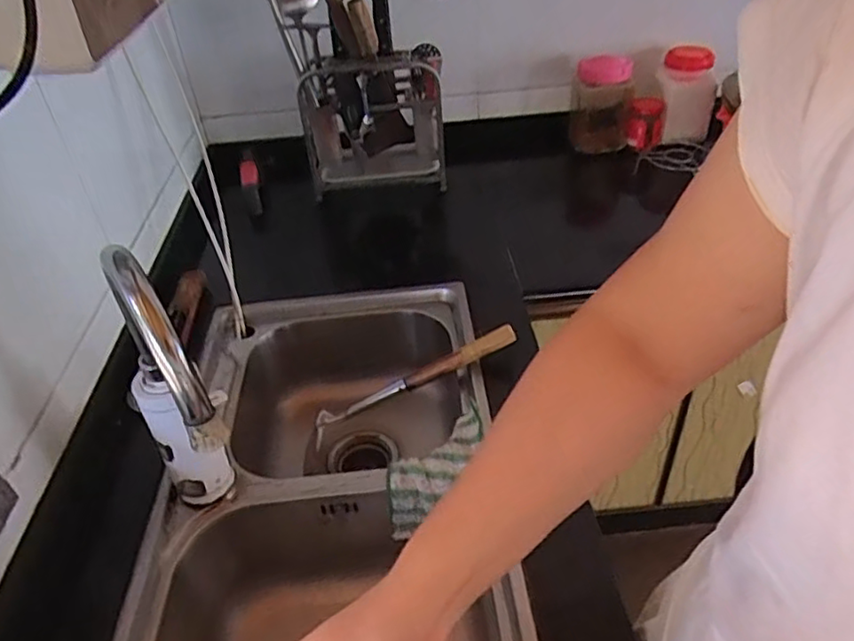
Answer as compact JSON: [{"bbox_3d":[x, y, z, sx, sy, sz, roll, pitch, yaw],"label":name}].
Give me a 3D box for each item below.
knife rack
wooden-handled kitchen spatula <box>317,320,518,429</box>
[{"bbox_3d":[-0.103,-0.373,1.198,0.257,0.237,0.169,-8,39,-4],"label":"knife rack"},{"bbox_3d":[-0.020,0.082,0.874,0.309,0.031,0.016,-27,35,17],"label":"wooden-handled kitchen spatula"}]

